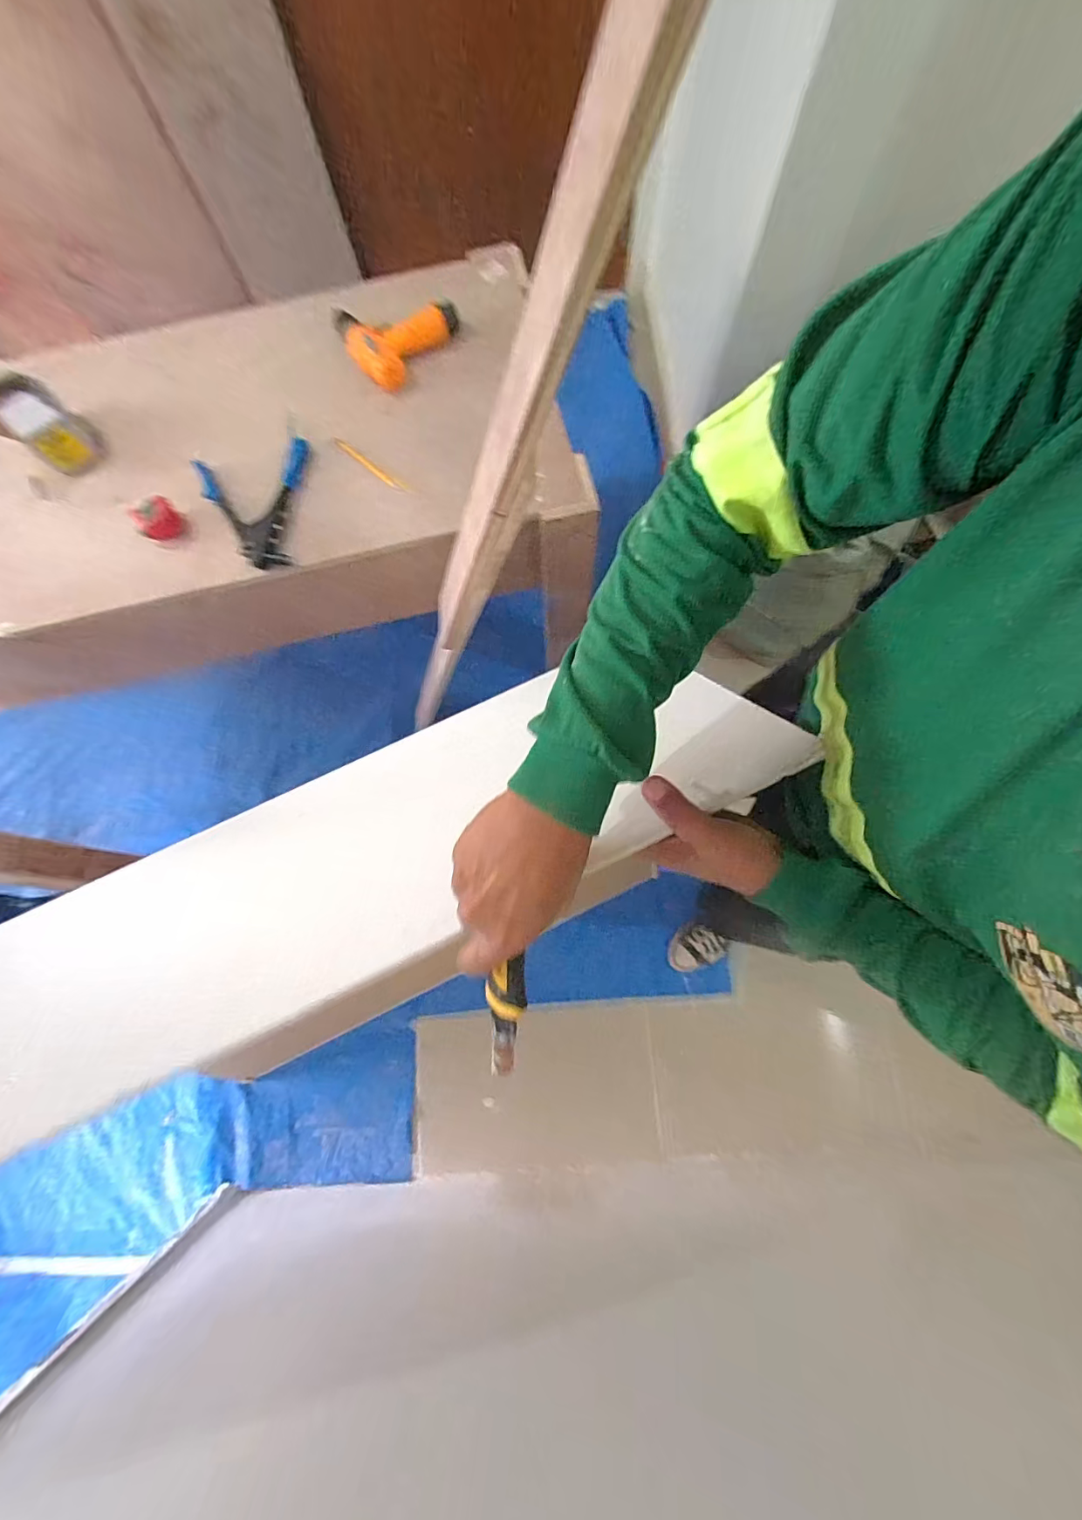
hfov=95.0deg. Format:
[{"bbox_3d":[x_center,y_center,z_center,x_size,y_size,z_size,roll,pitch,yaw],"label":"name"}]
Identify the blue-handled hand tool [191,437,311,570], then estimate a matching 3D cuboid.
[{"bbox_3d":[-0.510,-0.451,0.859,0.180,0.029,0.239,4,77,3],"label":"blue-handled hand tool"}]

